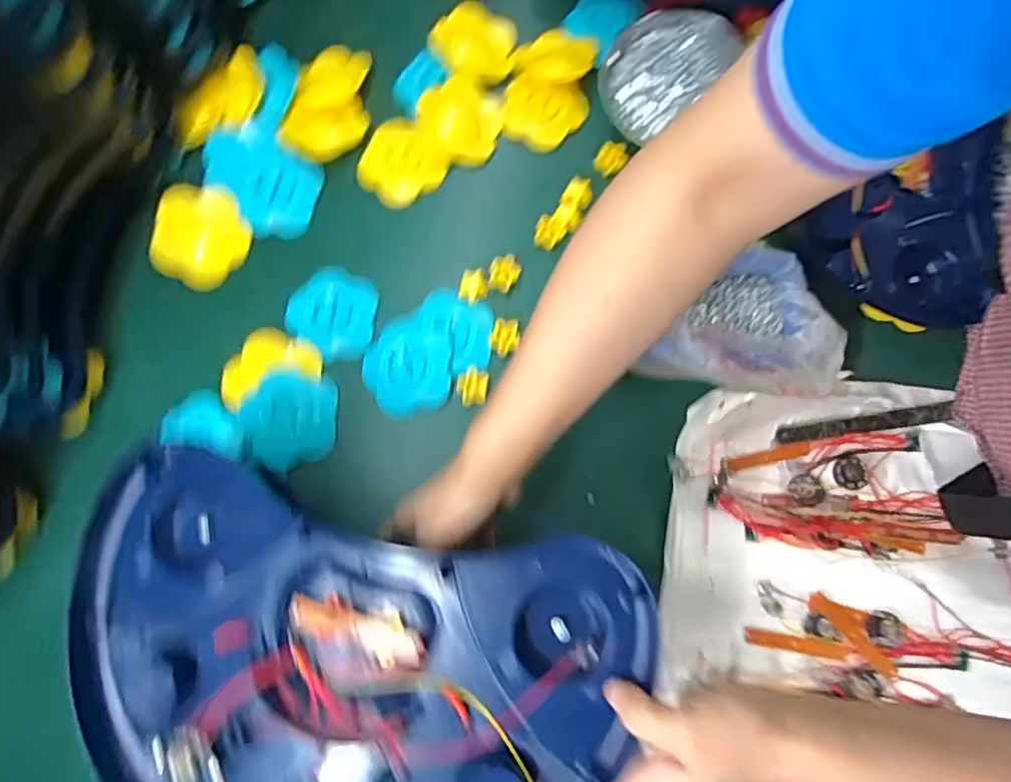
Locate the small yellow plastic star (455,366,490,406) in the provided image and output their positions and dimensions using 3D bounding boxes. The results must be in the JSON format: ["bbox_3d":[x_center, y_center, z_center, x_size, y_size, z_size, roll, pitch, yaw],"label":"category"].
[{"bbox_3d":[-0.029,-0.004,0.531,0.027,0.005,0.032,7,78,2],"label":"small yellow plastic star"}]

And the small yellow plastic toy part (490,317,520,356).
[{"bbox_3d":[-0.001,-0.048,0.537,0.024,0.007,0.034,8,78,2],"label":"small yellow plastic toy part"}]

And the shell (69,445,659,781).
[{"bbox_3d":[-0.096,0.171,0.353,0.325,0.039,0.215,13,78,3],"label":"shell"}]

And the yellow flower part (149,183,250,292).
[{"bbox_3d":[-0.274,-0.139,0.549,0.076,0.016,0.093,10,79,-23],"label":"yellow flower part"}]

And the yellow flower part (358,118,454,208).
[{"bbox_3d":[-0.101,-0.216,0.578,0.074,0.011,0.078,-39,81,-7],"label":"yellow flower part"}]

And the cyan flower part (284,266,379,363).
[{"bbox_3d":[-0.153,-0.072,0.549,0.075,0.018,0.076,0,78,0],"label":"cyan flower part"}]

